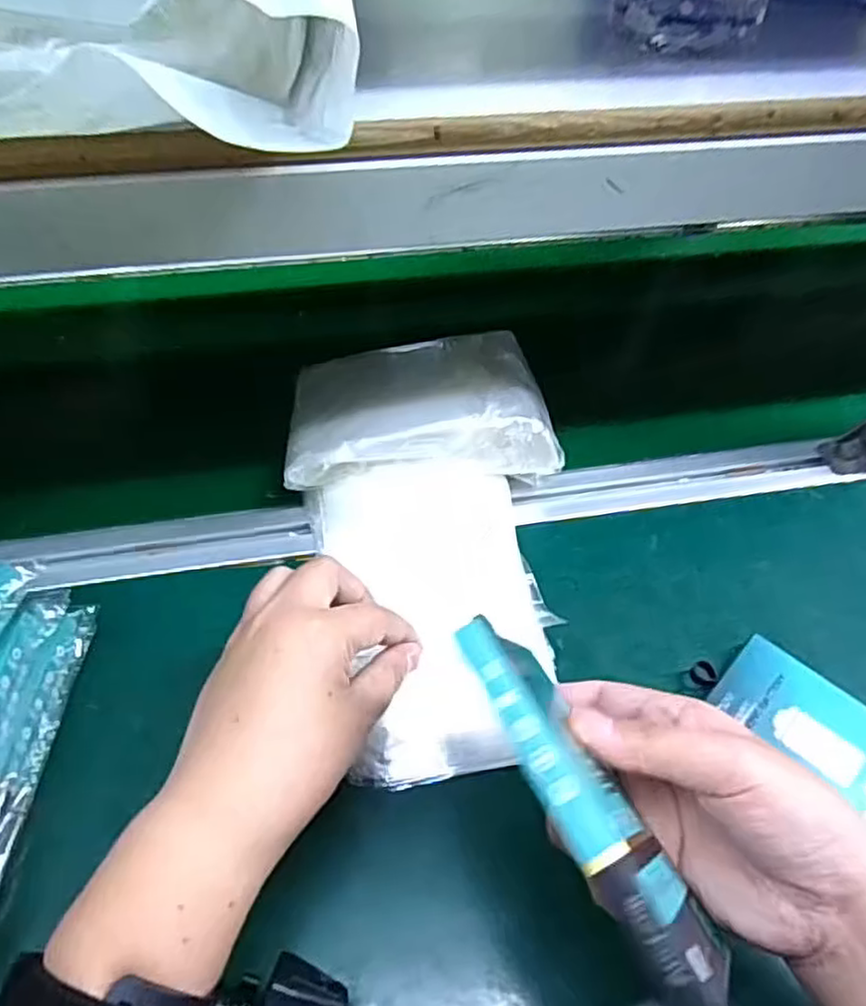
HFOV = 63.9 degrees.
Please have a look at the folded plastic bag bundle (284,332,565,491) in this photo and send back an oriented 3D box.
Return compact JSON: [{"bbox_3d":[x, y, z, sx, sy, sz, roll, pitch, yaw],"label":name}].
[{"bbox_3d":[-0.011,-0.066,0.482,0.173,0.062,0.141,-3,49,-5],"label":"folded plastic bag bundle"}]

